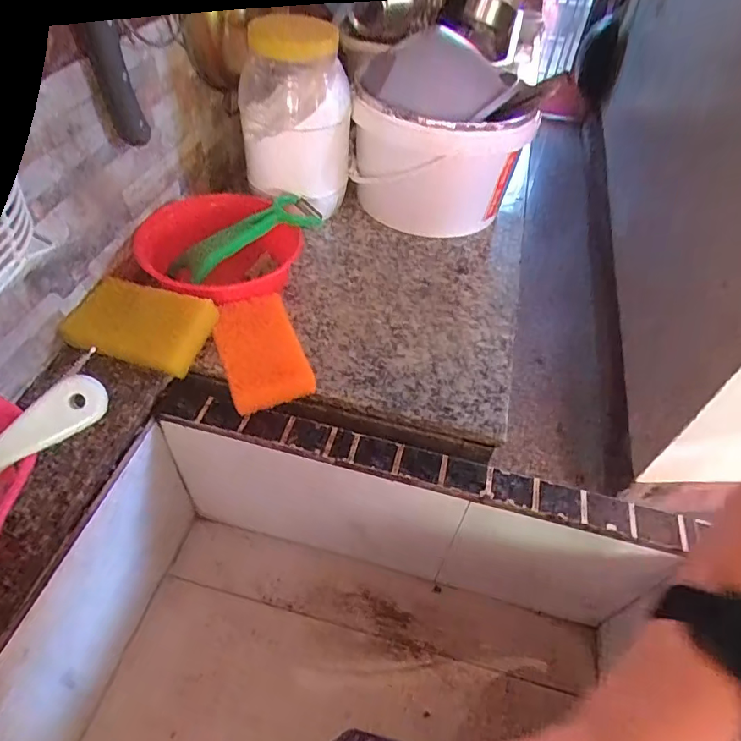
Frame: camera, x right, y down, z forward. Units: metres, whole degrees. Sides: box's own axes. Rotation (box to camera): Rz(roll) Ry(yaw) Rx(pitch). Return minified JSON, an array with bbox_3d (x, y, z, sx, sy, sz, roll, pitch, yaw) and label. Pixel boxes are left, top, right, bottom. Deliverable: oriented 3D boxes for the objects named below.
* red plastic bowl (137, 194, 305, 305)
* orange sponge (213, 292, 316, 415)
[{"bbox_3d":[-0.170,-0.131,0.566,0.166,0.061,0.166,3,49,-3],"label":"red plastic bowl"},{"bbox_3d":[-0.108,-0.018,0.496,0.073,0.032,0.123,-16,53,-18],"label":"orange sponge"}]

